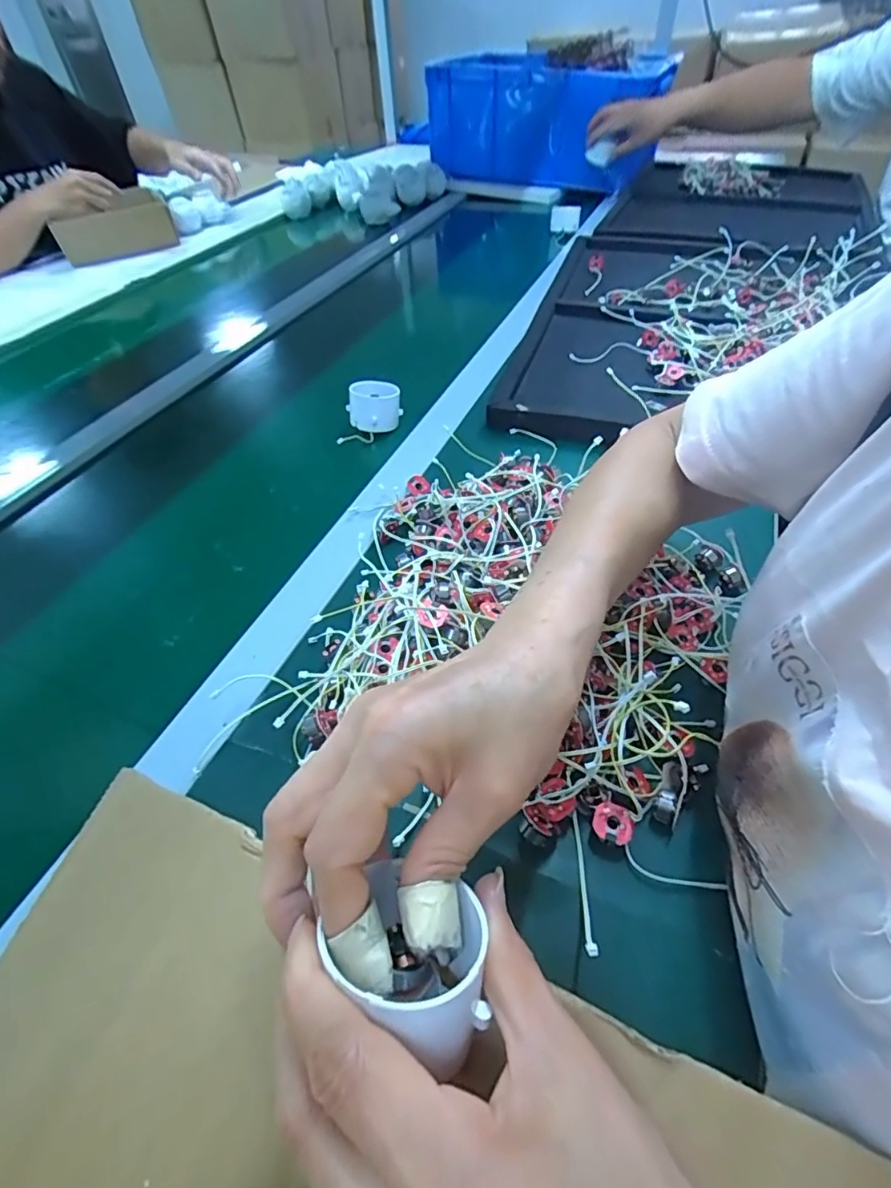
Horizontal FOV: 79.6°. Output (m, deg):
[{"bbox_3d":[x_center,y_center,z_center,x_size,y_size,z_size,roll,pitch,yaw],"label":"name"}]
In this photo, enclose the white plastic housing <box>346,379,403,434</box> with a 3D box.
[{"bbox_3d":[-0.072,-0.193,0.546,0.053,0.034,0.051,-6,47,-2],"label":"white plastic housing"}]

